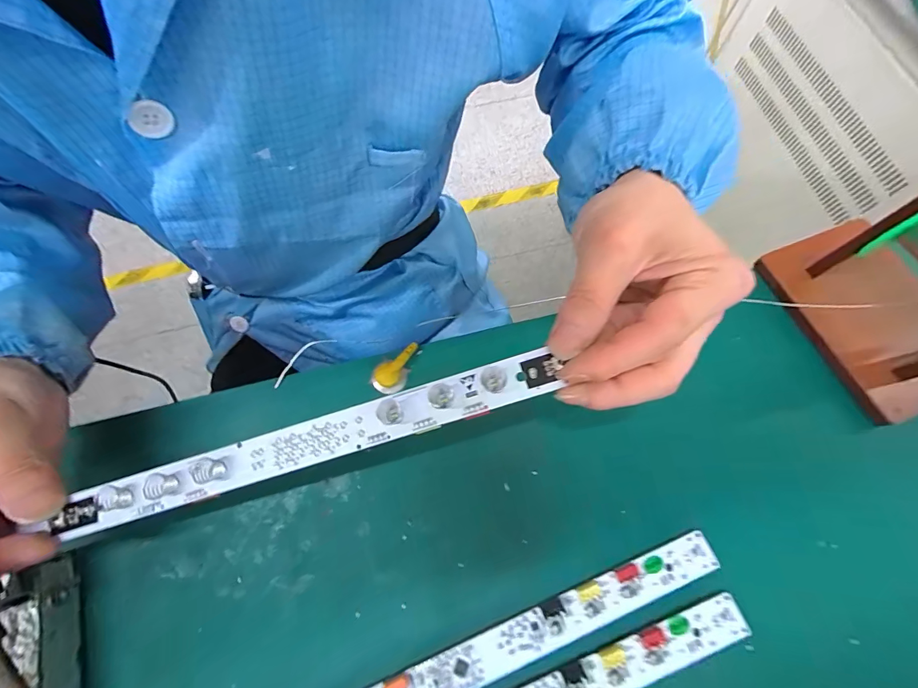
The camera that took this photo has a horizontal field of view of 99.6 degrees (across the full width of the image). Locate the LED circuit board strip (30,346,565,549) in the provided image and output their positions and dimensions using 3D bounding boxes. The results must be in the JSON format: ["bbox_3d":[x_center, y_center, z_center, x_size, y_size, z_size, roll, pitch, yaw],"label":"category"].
[{"bbox_3d":[-0.075,0.048,0.186,0.247,0.008,0.021,-18,72,2],"label":"LED circuit board strip"}]

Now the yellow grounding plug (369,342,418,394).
[{"bbox_3d":[-0.044,0.017,0.279,0.020,0.014,0.041,36,75,13],"label":"yellow grounding plug"}]

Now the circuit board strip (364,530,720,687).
[{"bbox_3d":[0.014,0.174,0.217,0.285,0.009,0.022,-21,69,-7],"label":"circuit board strip"}]

